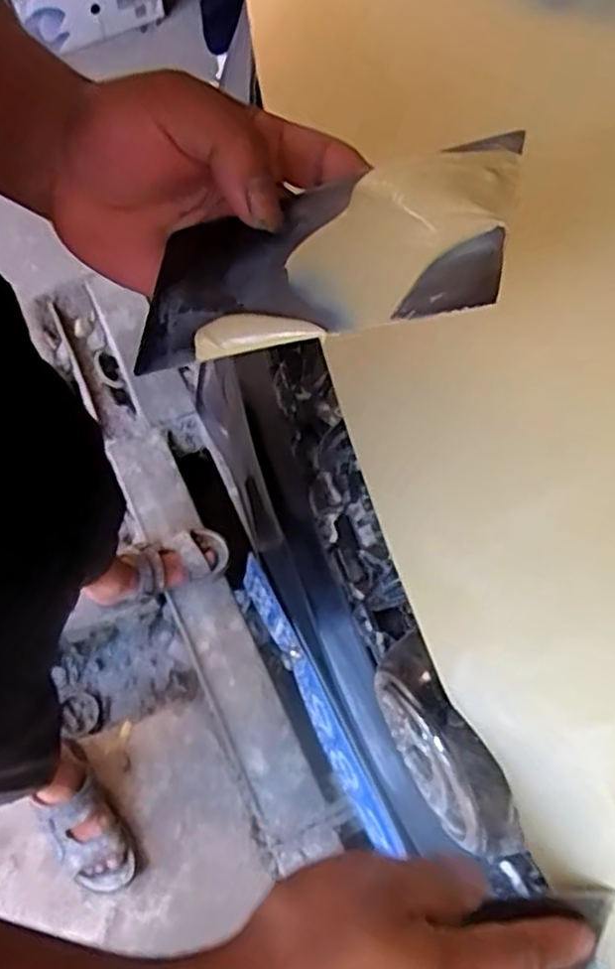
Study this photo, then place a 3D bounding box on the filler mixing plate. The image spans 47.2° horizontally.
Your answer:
[{"bbox_3d":[0.002,-0.080,0.242,0.132,0.015,0.071,-8,59,23],"label":"filler mixing plate"}]

